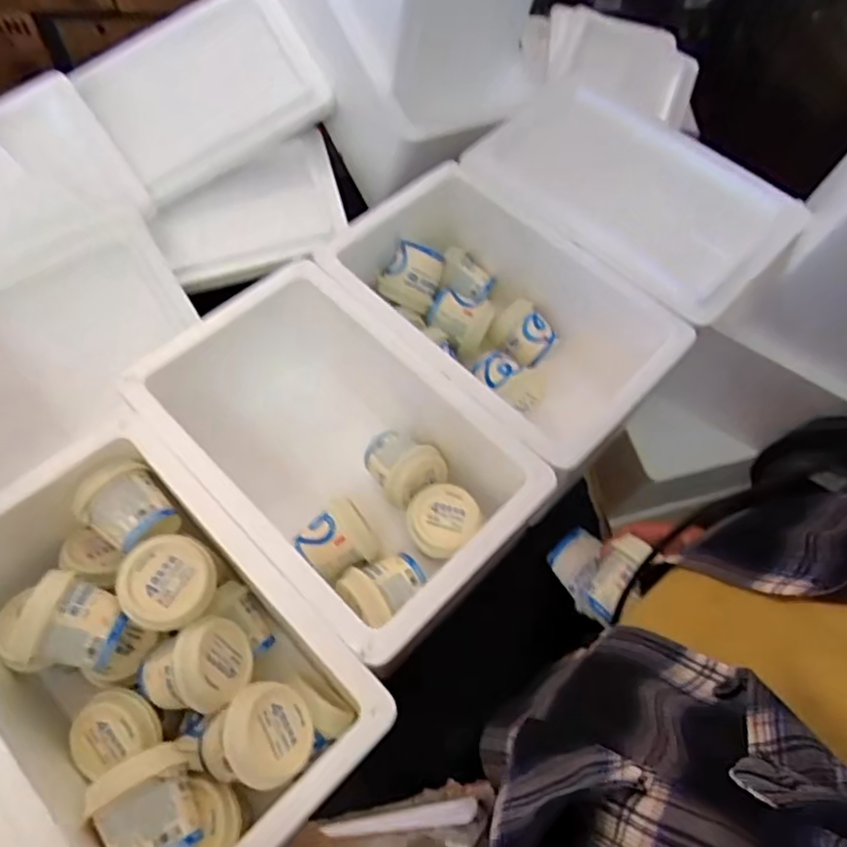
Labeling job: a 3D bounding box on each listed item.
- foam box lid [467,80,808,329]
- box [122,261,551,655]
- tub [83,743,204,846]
[{"bbox_3d":[0.232,-0.270,0.709,0.344,0.031,0.226,37,65,15],"label":"foam box lid"},{"bbox_3d":[-0.080,0.039,0.607,0.336,0.160,0.221,41,66,17],"label":"box"},{"bbox_3d":[-0.194,0.274,0.447,0.063,0.063,0.076,-25,65,-17],"label":"tub"}]

